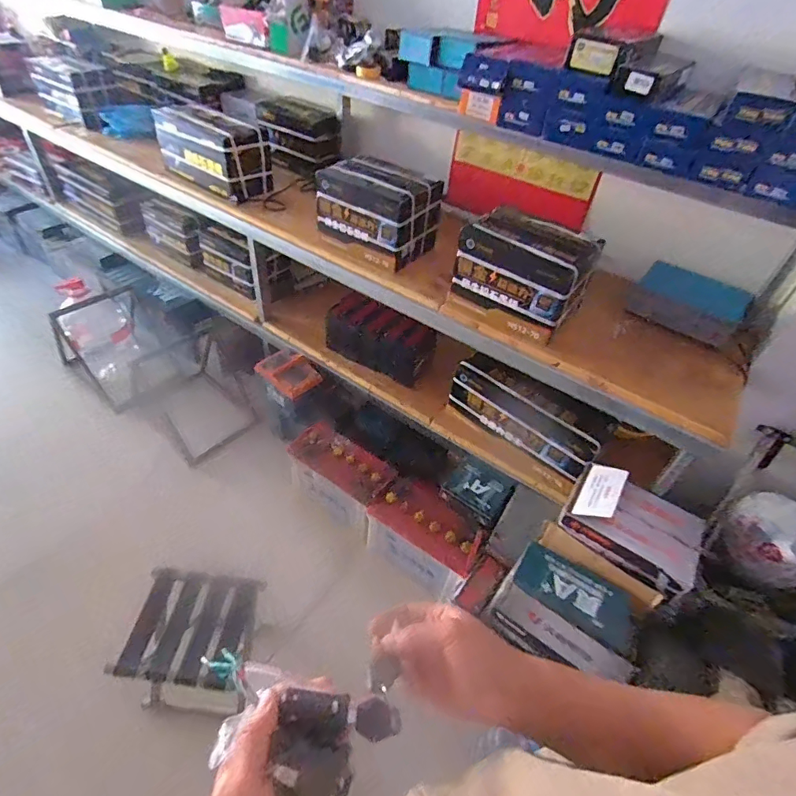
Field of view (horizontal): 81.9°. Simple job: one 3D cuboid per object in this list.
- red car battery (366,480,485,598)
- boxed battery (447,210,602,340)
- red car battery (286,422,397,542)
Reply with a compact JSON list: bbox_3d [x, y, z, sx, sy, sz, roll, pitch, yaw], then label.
[{"bbox_3d":[0.093,0.456,1.497,0.360,0.286,0.222,36,52,26],"label":"red car battery"},{"bbox_3d":[0.335,-0.344,1.250,0.326,0.221,0.201,29,49,21],"label":"boxed battery"},{"bbox_3d":[-0.195,0.271,1.631,0.372,0.215,0.203,32,50,23],"label":"red car battery"}]

